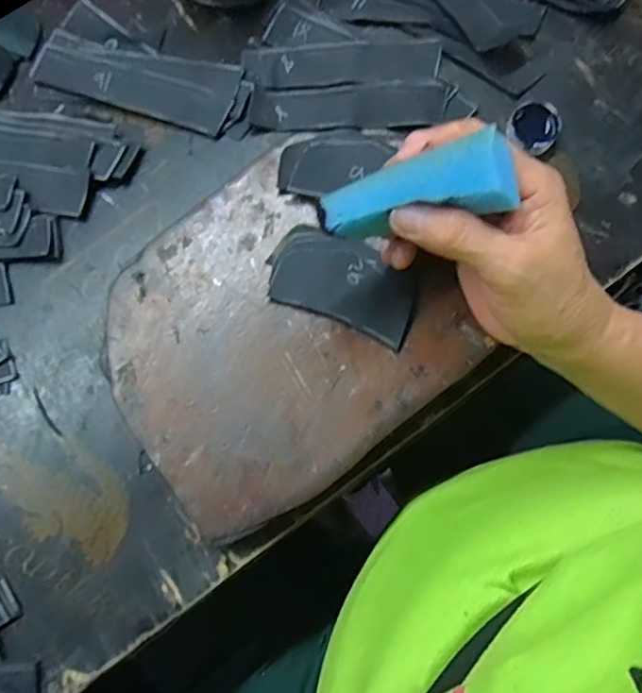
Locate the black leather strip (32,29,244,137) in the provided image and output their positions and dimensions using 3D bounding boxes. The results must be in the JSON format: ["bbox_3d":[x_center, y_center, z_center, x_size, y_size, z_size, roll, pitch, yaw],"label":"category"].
[{"bbox_3d":[-0.122,-0.176,0.374,0.133,0.008,0.047,16,79,4],"label":"black leather strip"}]

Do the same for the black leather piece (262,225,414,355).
[{"bbox_3d":[0.012,-0.037,0.325,0.084,0.010,0.047,22,80,5],"label":"black leather piece"}]

